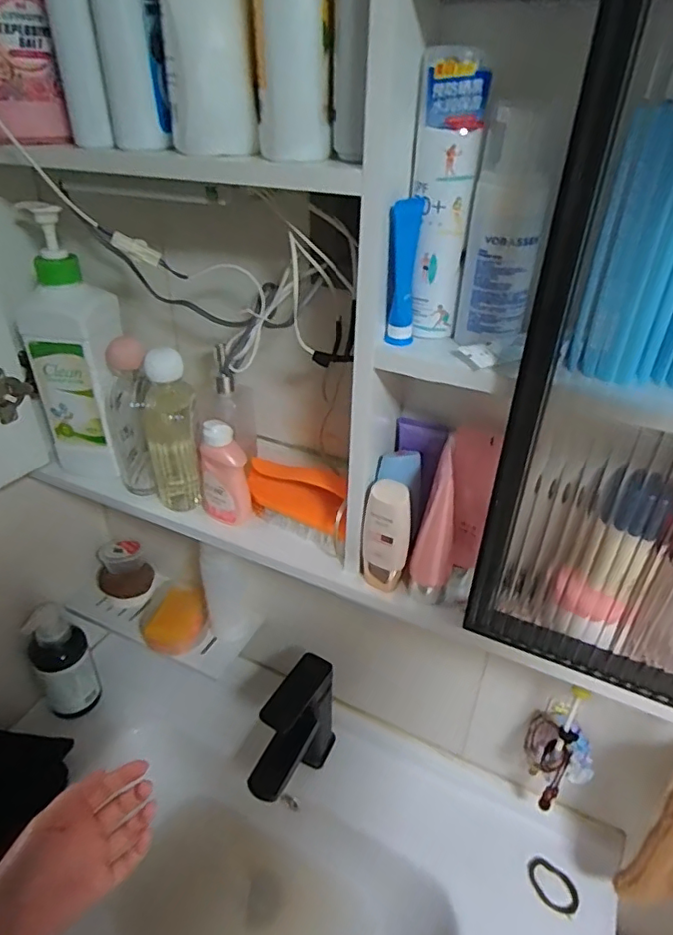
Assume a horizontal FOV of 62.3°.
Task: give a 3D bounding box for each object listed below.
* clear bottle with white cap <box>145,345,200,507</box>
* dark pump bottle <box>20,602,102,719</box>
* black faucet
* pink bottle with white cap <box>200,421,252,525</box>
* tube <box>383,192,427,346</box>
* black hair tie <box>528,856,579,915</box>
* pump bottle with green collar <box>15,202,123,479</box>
[{"bbox_3d":[-0.170,-0.037,0.582,0.047,0.168,0.045,-5,34,-9],"label":"clear bottle with white cap"},{"bbox_3d":[-0.383,0.264,0.773,0.074,0.180,0.074,-21,40,-29],"label":"dark pump bottle"},{"bbox_3d":[-0.060,0.342,0.687,0.055,0.162,0.149,20,38,26],"label":"black faucet"},{"bbox_3d":[-0.117,0.003,0.571,0.044,0.106,0.051,-13,36,-19],"label":"pink bottle with white cap"},{"bbox_3d":[0.048,-0.136,0.394,0.016,0.097,0.024,17,37,22],"label":"tube"},{"bbox_3d":[0.254,0.491,0.654,0.060,0.010,0.038,28,42,34],"label":"black hair tie"},{"bbox_3d":[-0.276,-0.123,0.596,0.080,0.266,0.071,9,35,12],"label":"pump bottle with green collar"}]

